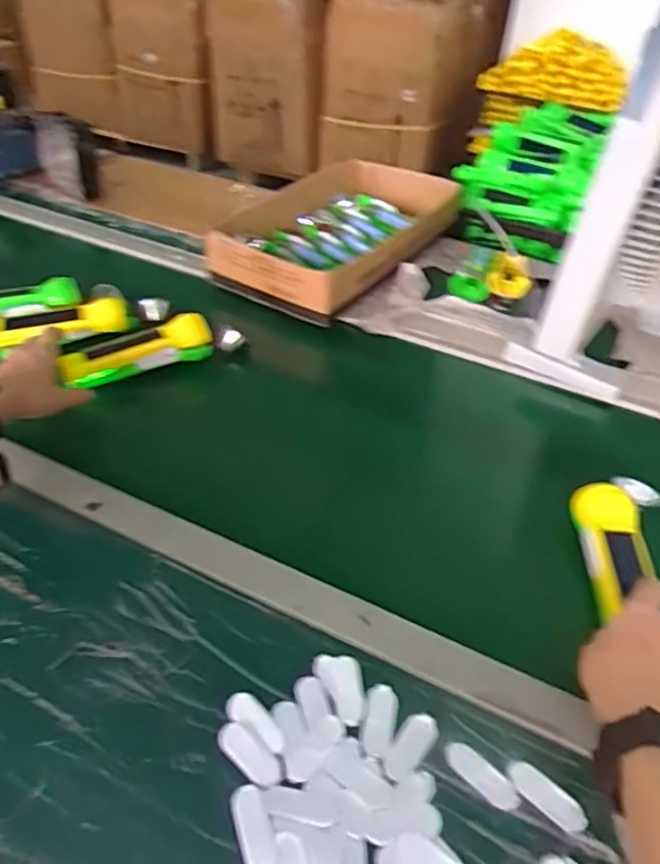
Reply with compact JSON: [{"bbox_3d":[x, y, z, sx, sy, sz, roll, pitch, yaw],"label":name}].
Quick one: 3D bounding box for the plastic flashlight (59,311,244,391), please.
[{"bbox_3d":[-0.203,-0.099,0.726,0.207,0.053,0.043,-19,46,-26],"label":"plastic flashlight"}]

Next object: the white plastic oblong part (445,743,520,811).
[{"bbox_3d":[0.102,0.231,0.422,0.052,0.004,0.018,32,47,28],"label":"white plastic oblong part"}]

